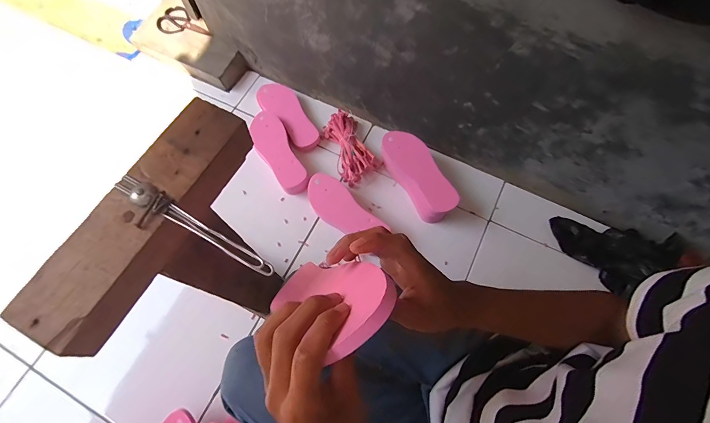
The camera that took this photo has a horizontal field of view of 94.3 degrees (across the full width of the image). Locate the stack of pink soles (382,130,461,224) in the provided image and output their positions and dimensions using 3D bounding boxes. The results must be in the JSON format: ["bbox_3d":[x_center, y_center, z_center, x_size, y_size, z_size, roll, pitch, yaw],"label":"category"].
[{"bbox_3d":[0.160,-0.090,0.854,0.094,0.108,0.252,-28,71,-11],"label":"stack of pink soles"}]

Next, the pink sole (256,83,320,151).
[{"bbox_3d":[-0.192,-0.290,0.966,0.103,0.033,0.254,-38,73,-14],"label":"pink sole"}]

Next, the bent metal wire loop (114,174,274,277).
[{"bbox_3d":[-0.126,0.014,0.245,0.147,0.008,0.029,31,71,11],"label":"bent metal wire loop"}]

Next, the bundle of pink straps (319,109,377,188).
[{"bbox_3d":[-0.017,-0.183,0.916,0.106,0.066,0.210,-23,70,-9],"label":"bundle of pink straps"}]

